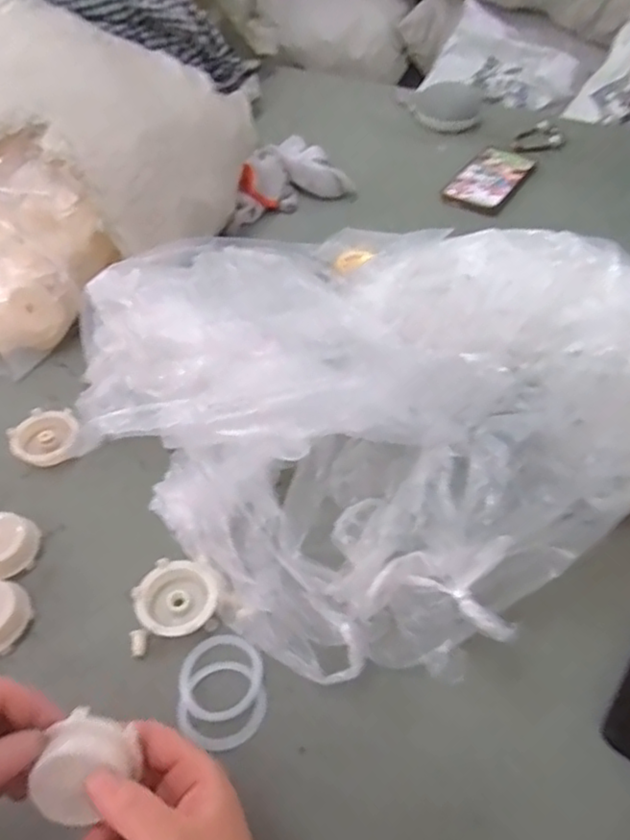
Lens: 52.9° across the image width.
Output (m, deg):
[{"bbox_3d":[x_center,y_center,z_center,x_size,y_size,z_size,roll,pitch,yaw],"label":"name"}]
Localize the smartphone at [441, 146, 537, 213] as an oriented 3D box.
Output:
[{"bbox_3d":[0.236,-0.322,0.845,0.077,0.007,0.158,29,55,15],"label":"smartphone"}]

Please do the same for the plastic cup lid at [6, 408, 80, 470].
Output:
[{"bbox_3d":[-0.230,0.014,0.535,0.050,0.017,0.055,0,48,0],"label":"plastic cup lid"}]

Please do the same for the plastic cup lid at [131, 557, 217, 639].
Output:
[{"bbox_3d":[-0.096,0.122,0.437,0.052,0.016,0.050,0,48,0],"label":"plastic cup lid"}]

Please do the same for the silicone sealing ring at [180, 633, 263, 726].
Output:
[{"bbox_3d":[-0.061,0.164,0.405,0.052,0.004,0.054,0,48,0],"label":"silicone sealing ring"}]

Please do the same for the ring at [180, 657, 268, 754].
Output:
[{"bbox_3d":[-0.058,0.177,0.398,0.052,0.004,0.052,0,48,0],"label":"ring"}]

